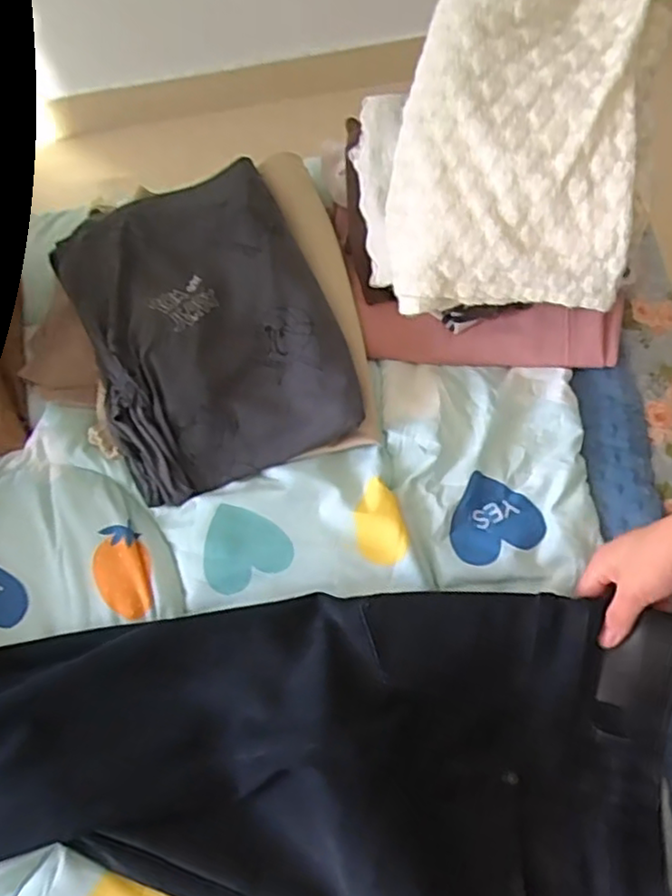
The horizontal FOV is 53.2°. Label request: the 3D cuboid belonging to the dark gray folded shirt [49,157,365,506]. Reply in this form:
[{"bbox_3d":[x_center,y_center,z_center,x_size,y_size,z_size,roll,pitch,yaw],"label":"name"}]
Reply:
[{"bbox_3d":[-0.130,-0.121,0.684,0.248,0.063,0.303,-21,89,-4],"label":"dark gray folded shirt"}]

